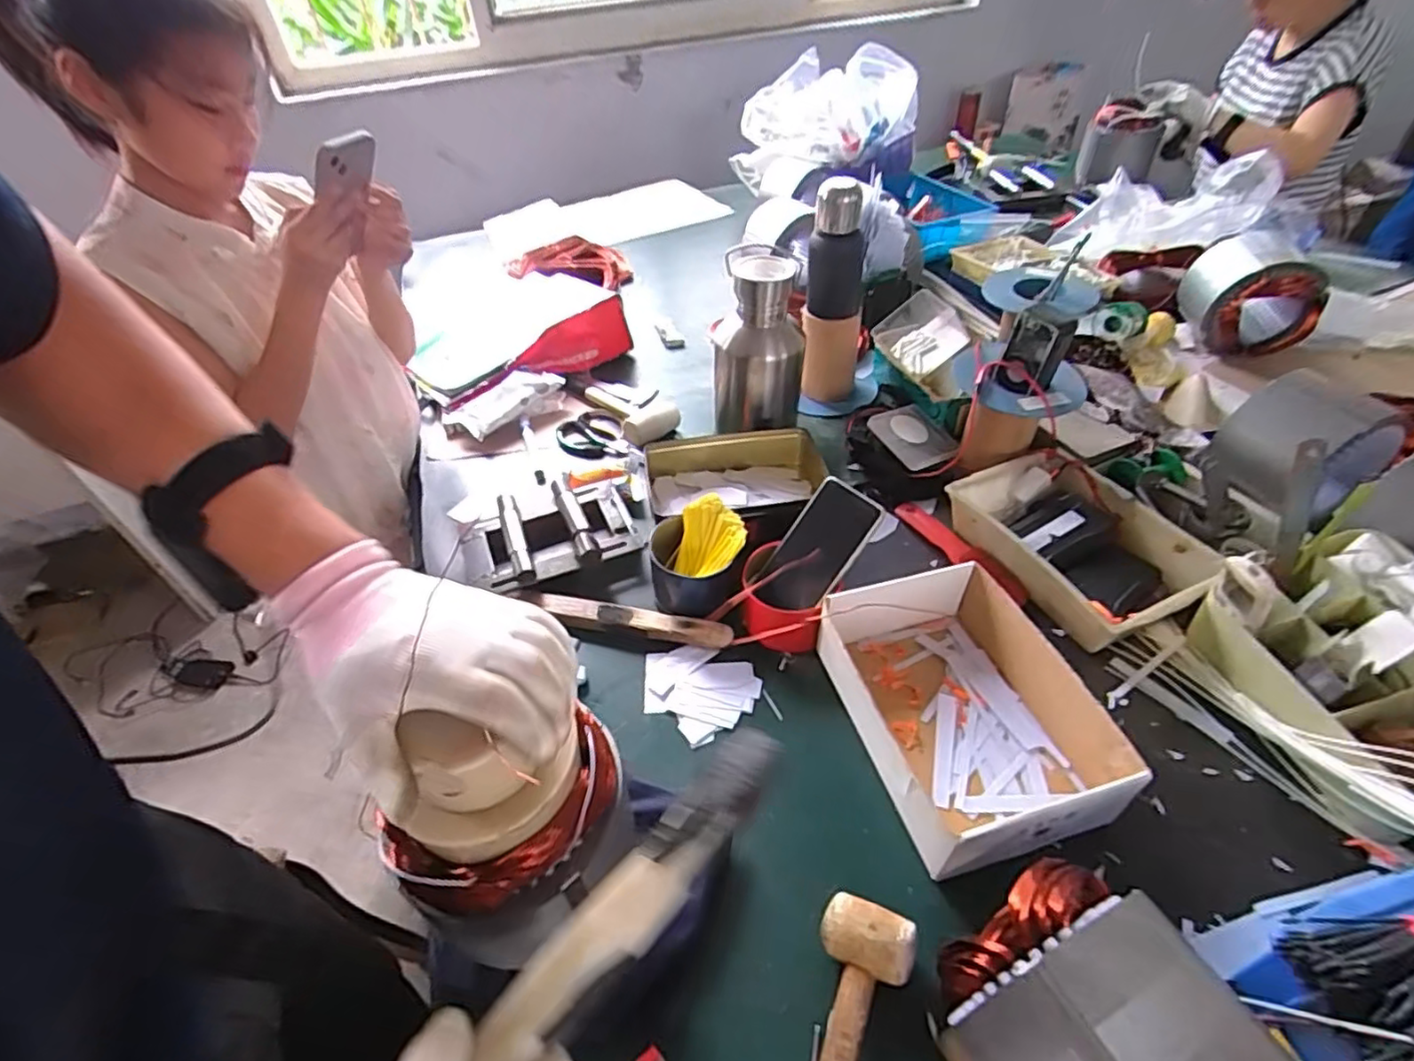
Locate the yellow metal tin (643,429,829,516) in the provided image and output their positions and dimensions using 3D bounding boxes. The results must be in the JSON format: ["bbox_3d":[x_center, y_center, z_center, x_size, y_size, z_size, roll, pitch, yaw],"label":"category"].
[{"bbox_3d":[0.036,-0.071,0.845,0.227,0.064,0.105,-6,44,-1],"label":"yellow metal tin"}]

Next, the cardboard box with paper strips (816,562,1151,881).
[{"bbox_3d":[0.227,0.156,0.594,0.194,0.070,0.240,-15,45,-10],"label":"cardboard box with paper strips"}]

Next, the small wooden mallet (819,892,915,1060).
[{"bbox_3d":[0.088,0.341,0.430,0.064,0.042,0.182,14,48,18],"label":"small wooden mallet"}]

